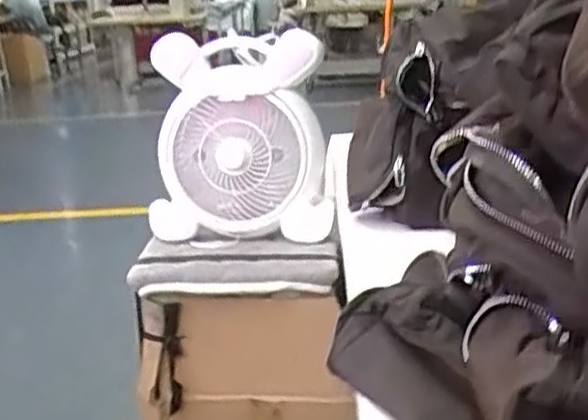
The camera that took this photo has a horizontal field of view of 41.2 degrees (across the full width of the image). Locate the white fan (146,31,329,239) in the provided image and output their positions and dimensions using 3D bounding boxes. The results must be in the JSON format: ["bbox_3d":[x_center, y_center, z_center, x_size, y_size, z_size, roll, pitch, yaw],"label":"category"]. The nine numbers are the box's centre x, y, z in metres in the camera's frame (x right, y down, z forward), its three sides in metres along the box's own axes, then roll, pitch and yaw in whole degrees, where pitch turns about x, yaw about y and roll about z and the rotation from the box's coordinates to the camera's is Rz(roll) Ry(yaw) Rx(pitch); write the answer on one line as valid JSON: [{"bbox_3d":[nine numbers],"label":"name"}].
[{"bbox_3d":[-0.075,-0.085,1.093,0.246,0.295,0.107,1,19,8],"label":"white fan"}]

